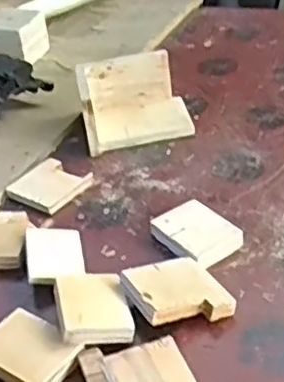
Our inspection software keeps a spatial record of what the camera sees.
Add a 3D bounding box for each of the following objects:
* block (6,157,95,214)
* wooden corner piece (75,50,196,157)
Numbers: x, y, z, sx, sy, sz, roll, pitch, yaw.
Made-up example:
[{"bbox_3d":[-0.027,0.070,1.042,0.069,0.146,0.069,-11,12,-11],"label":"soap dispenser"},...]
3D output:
[{"bbox_3d":[-0.125,-0.007,0.919,0.090,0.014,0.092,20,45,30],"label":"block"},{"bbox_3d":[-0.015,-0.137,1.015,0.163,0.087,0.126,-11,37,-5],"label":"wooden corner piece"}]

